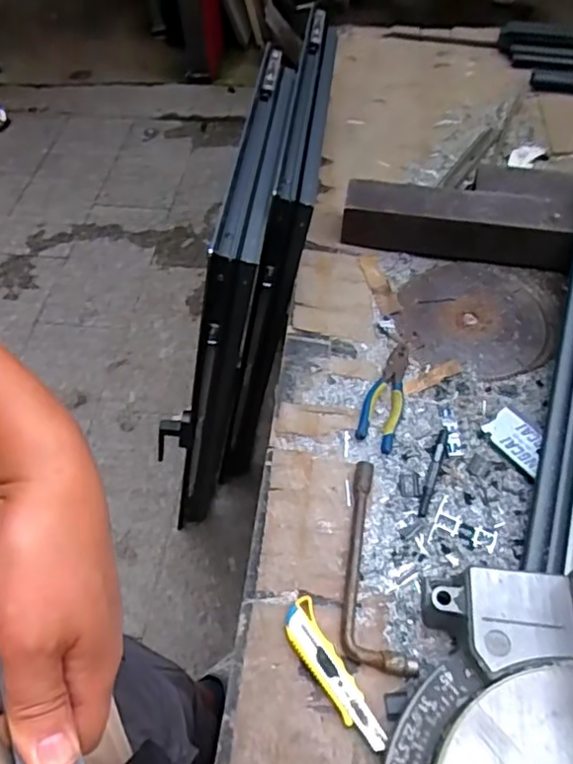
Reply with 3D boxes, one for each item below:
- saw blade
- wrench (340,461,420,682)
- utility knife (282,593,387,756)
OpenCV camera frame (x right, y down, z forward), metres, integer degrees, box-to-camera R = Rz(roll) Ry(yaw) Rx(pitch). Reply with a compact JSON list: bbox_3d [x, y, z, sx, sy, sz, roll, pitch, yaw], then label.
[{"bbox_3d":[0.304,-0.108,1.002,0.231,0.009,0.240,2,53,-3],"label":"saw blade"},{"bbox_3d":[0.090,0.218,0.731,0.074,0.021,0.258,-6,54,-3],"label":"wrench"},{"bbox_3d":[0.048,0.316,0.658,0.038,0.016,0.165,-26,57,-17],"label":"utility knife"}]

